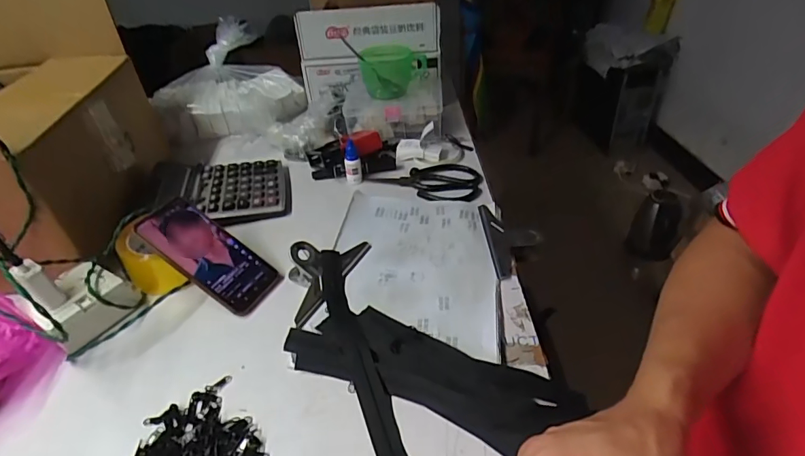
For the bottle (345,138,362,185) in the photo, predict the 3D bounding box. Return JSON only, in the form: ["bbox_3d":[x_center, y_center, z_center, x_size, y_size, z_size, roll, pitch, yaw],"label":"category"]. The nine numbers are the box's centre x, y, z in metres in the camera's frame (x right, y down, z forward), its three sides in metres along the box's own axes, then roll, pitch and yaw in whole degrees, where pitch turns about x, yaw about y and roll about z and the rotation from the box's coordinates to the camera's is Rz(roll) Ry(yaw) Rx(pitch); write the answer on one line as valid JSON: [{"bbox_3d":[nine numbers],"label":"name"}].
[{"bbox_3d":[-0.080,-0.106,0.726,0.026,0.059,0.024,-10,38,-6],"label":"bottle"}]

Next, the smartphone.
[{"bbox_3d":[-0.230,0.031,0.550,0.165,0.015,0.074,39,47,-1],"label":"smartphone"}]

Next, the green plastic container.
[{"bbox_3d":[-0.015,-0.288,0.856,0.122,0.073,0.096,-4,38,1],"label":"green plastic container"}]

